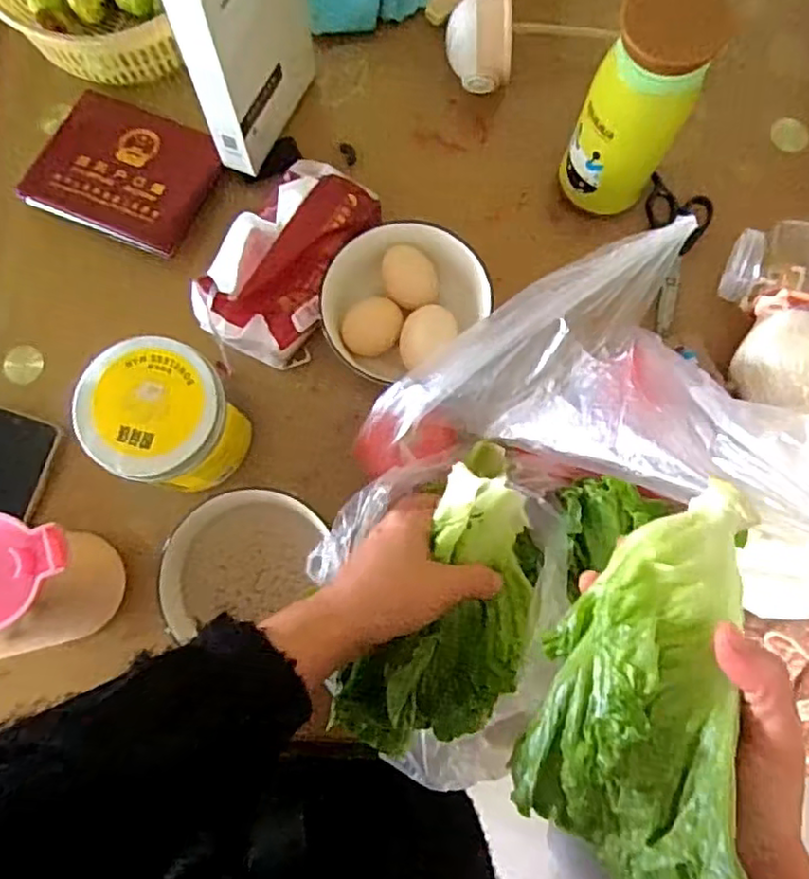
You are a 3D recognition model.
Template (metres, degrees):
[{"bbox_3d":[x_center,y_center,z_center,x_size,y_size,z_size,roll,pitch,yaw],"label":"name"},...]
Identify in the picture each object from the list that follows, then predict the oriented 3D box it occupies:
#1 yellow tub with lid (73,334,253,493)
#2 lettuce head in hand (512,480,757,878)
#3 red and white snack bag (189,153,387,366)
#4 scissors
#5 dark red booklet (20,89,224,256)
[{"bbox_3d":[-0.166,-0.012,0.475,0.089,0.106,0.096,0,79,1],"label":"yellow tub with lid"},{"bbox_3d":[0.108,0.103,0.285,0.083,0.066,0.186,15,65,4],"label":"lettuce head in hand"},{"bbox_3d":[-0.094,-0.143,0.497,0.091,0.070,0.160,31,81,7],"label":"red and white snack bag"},{"bbox_3d":[0.226,-0.154,0.545,0.054,0.015,0.134,9,79,3],"label":"scissors"},{"bbox_3d":[-0.237,-0.229,0.547,0.143,0.009,0.115,23,80,5],"label":"dark red booklet"}]

